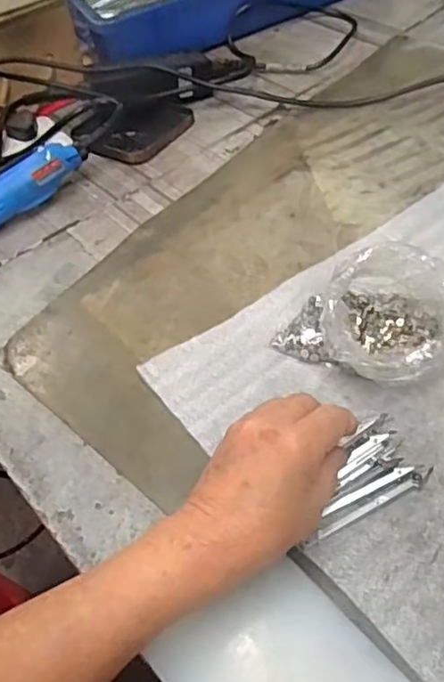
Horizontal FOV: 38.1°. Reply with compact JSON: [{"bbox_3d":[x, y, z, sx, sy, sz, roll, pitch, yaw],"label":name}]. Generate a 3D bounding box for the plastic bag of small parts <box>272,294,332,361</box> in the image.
[{"bbox_3d":[0.061,-0.012,0.471,0.040,0.024,0.045,10,53,16],"label":"plastic bag of small parts"}]

